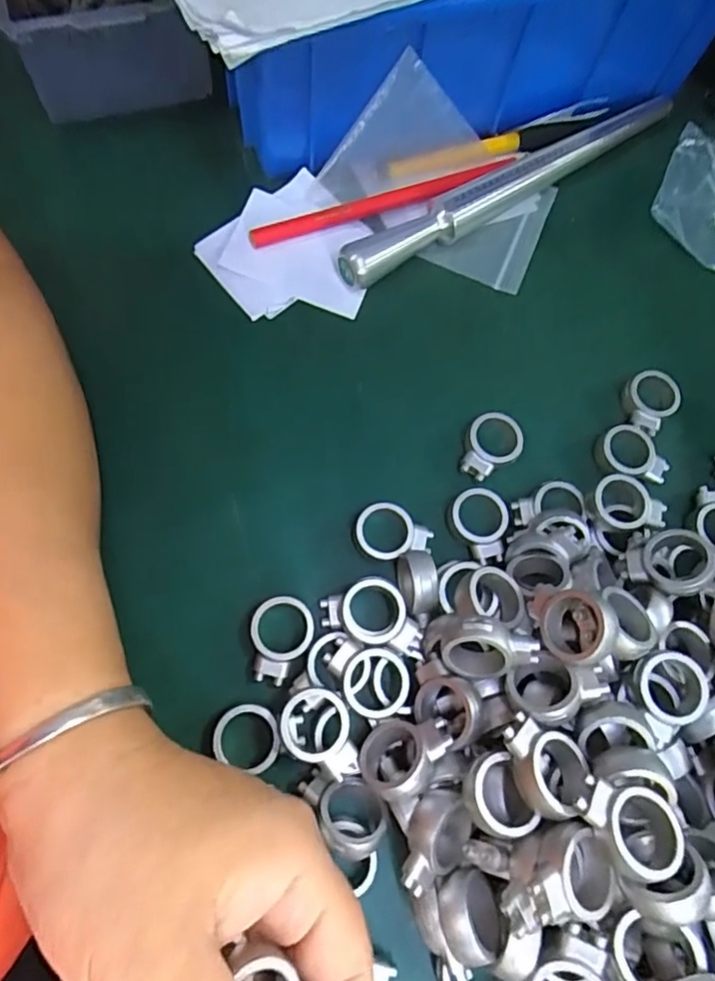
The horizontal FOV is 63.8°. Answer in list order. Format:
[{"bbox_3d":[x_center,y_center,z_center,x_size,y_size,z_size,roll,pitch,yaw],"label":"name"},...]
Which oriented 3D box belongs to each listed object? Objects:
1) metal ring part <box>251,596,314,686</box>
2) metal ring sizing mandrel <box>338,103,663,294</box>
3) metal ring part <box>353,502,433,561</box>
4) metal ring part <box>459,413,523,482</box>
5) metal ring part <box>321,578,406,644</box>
[{"bbox_3d":[-0.032,0.060,0.232,0.024,0.006,0.034,14,71,2],"label":"metal ring part"},{"bbox_3d":[0.086,-0.166,0.311,0.224,0.022,0.016,-34,76,-13],"label":"metal ring sizing mandrel"},{"bbox_3d":[0.015,0.018,0.251,0.034,0.014,0.025,-6,71,-4],"label":"metal ring part"},{"bbox_3d":[0.063,-0.020,0.270,0.024,0.011,0.034,28,72,7],"label":"metal ring part"},{"bbox_3d":[0.002,0.049,0.231,0.033,0.012,0.025,-8,72,-5],"label":"metal ring part"}]

